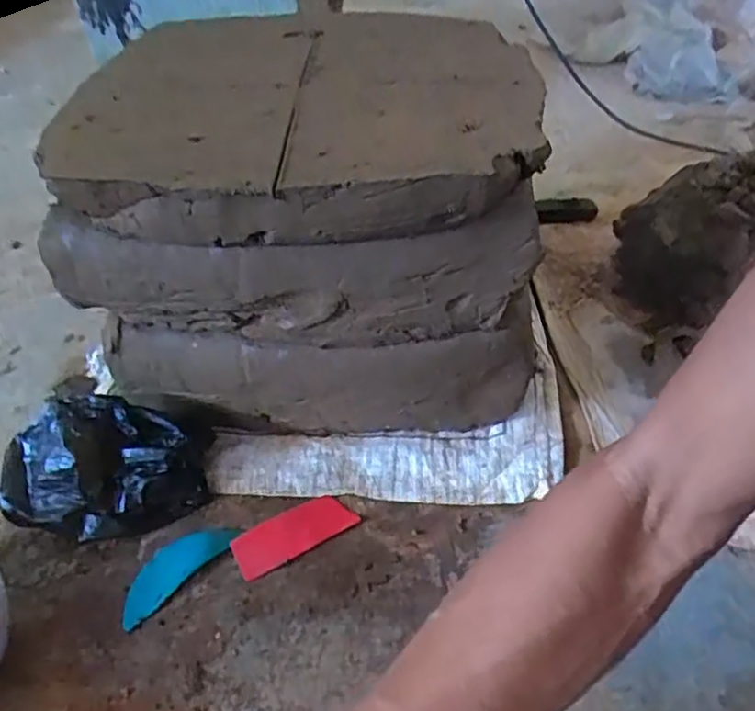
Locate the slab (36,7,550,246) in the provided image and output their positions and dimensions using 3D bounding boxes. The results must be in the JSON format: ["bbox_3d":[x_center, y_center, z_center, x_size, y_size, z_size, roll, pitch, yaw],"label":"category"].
[{"bbox_3d":[-0.066,-0.216,0.613,0.410,0.078,0.338,4,42,10],"label":"slab"}]

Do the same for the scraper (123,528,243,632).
[{"bbox_3d":[-0.178,0.183,0.590,0.042,0.007,0.114,31,52,34],"label":"scraper"}]

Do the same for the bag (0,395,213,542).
[{"bbox_3d":[-0.256,0.103,0.624,0.181,0.089,0.100,-11,42,-8],"label":"bag"}]

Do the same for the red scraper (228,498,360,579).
[{"bbox_3d":[-0.077,0.158,0.608,0.108,0.004,0.048,-23,44,-20],"label":"red scraper"}]

